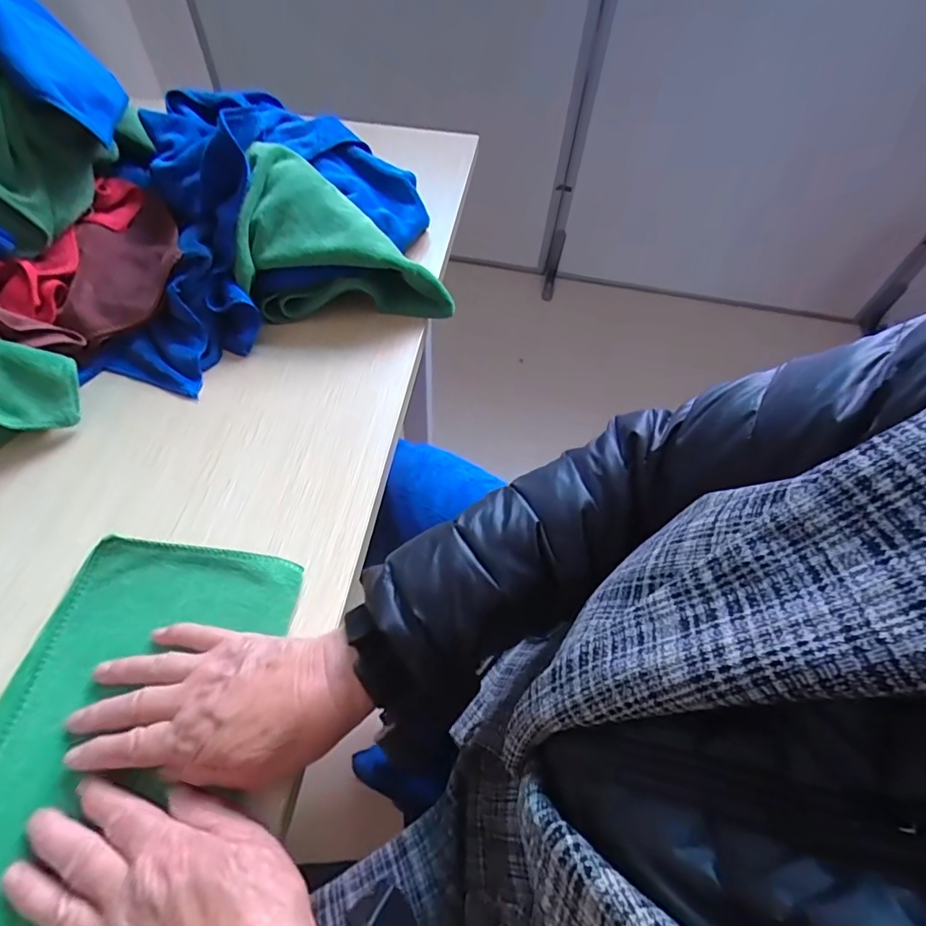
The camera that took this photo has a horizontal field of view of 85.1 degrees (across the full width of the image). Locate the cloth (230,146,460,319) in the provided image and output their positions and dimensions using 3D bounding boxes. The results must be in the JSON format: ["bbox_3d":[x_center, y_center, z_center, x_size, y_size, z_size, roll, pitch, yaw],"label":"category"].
[{"bbox_3d":[-0.118,-0.241,0.537,0.208,0.110,0.145,0,54,-1],"label":"cloth"}]

